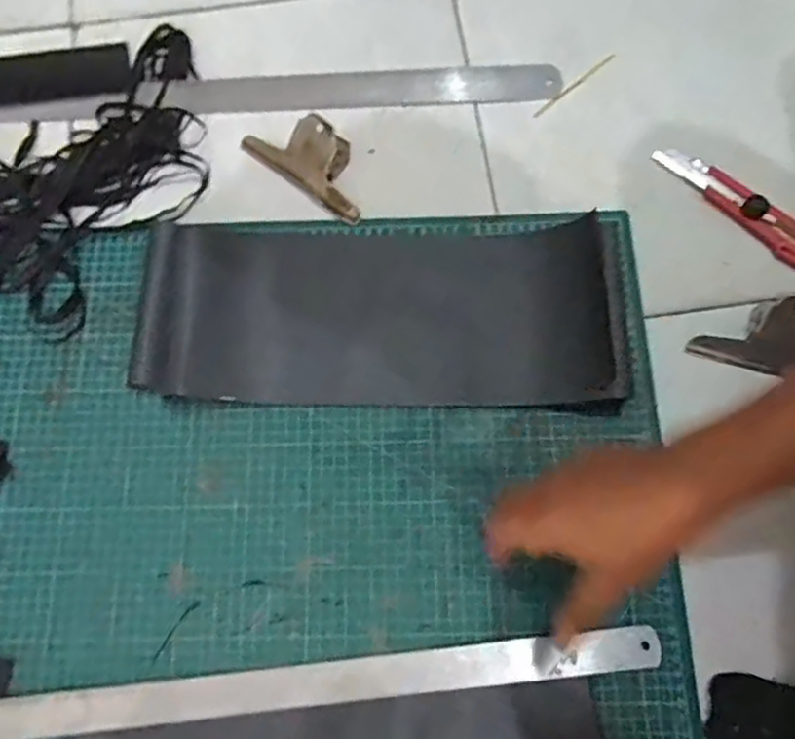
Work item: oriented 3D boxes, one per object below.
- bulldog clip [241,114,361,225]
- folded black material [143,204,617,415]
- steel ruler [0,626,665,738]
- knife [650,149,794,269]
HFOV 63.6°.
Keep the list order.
[{"bbox_3d":[-0.077,-0.201,0.593,0.138,0.039,0.064,38,78,11],"label":"bulldog clip"},{"bbox_3d":[-0.014,-0.051,0.553,0.403,0.028,0.169,-1,74,0],"label":"folded black material"},{"bbox_3d":[-0.065,0.234,0.482,0.518,0.009,0.030,-6,74,-1],"label":"steel ruler"},{"bbox_3d":[0.310,-0.148,0.578,0.175,0.019,0.039,40,78,11],"label":"knife"}]

